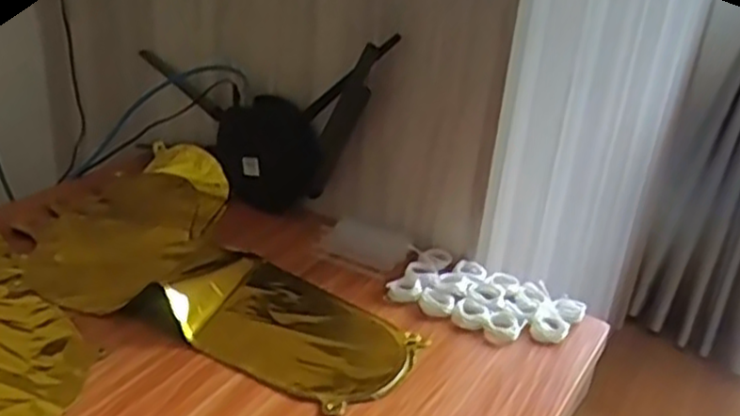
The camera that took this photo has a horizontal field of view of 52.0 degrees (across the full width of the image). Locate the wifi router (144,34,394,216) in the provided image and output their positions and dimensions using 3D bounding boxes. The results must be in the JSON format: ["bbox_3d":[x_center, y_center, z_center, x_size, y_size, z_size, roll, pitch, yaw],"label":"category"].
[{"bbox_3d":[-0.120,-0.100,0.759,0.285,0.180,0.034,20,29,26],"label":"wifi router"}]

